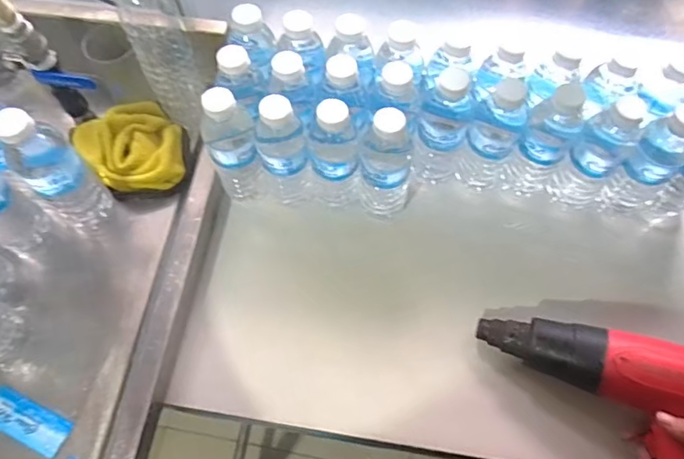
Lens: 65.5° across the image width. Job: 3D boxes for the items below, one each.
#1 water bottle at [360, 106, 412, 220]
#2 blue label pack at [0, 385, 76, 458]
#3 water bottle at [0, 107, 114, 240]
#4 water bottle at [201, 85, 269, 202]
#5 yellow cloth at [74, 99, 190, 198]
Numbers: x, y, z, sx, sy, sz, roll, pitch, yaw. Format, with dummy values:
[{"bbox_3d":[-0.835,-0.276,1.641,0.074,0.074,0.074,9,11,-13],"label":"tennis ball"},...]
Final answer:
[{"bbox_3d":[0.050,-0.073,0.596,0.062,0.172,0.070,6,65,3],"label":"water bottle"},{"bbox_3d":[-0.313,0.190,0.526,0.092,0.010,0.036,23,67,11],"label":"blue label pack"},{"bbox_3d":[-0.292,-0.055,0.548,0.061,0.175,0.059,39,70,17],"label":"water bottle"},{"bbox_3d":[-0.120,-0.085,0.607,0.054,0.179,0.054,-17,66,-8],"label":"water bottle"},{"bbox_3d":[-0.249,-0.093,0.638,0.121,0.042,0.111,-19,66,-8],"label":"yellow cloth"}]

